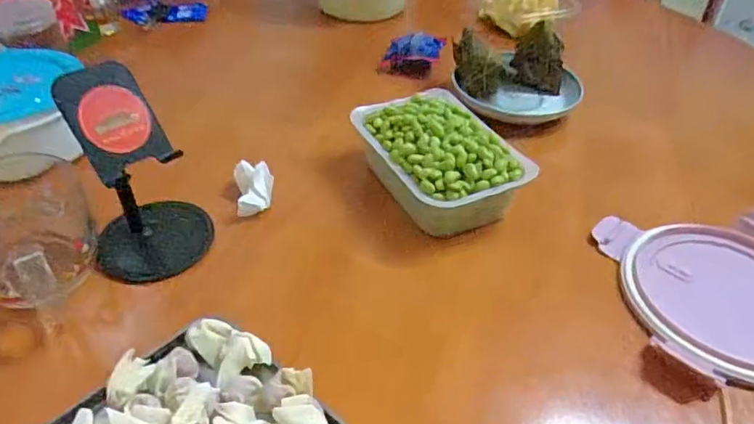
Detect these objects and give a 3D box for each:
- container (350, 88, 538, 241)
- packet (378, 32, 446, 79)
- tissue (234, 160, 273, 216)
[{"bbox_3d":[0.057,-0.053,0.514,0.125,0.064,0.176,-15,43,-18],"label":"container"},{"bbox_3d":[0.045,-0.208,0.724,0.080,0.048,0.030,14,42,14],"label":"packet"},{"bbox_3d":[-0.114,-0.022,0.507,0.034,0.031,0.050,-8,41,-11],"label":"tissue"}]

